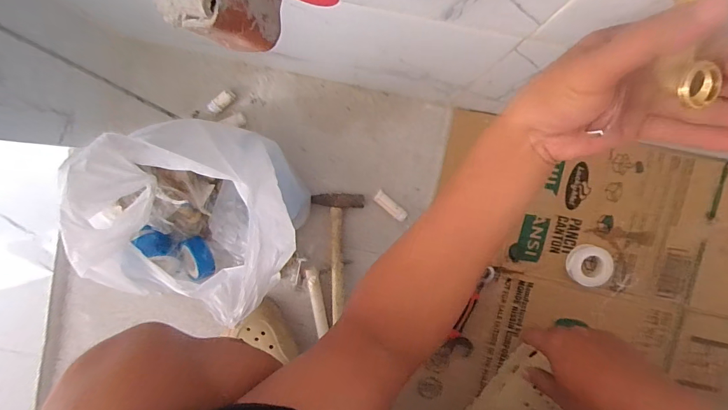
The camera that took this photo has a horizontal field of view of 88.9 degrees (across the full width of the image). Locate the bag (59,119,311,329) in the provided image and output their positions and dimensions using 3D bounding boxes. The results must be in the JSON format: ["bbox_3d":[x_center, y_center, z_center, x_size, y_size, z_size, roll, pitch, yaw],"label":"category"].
[{"bbox_3d":[-0.215,0.025,0.475,0.266,0.261,0.250,8,95,0],"label":"bag"}]

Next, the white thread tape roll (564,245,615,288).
[{"bbox_3d":[0.378,0.101,0.621,0.064,0.027,0.068,0,95,1],"label":"white thread tape roll"}]

